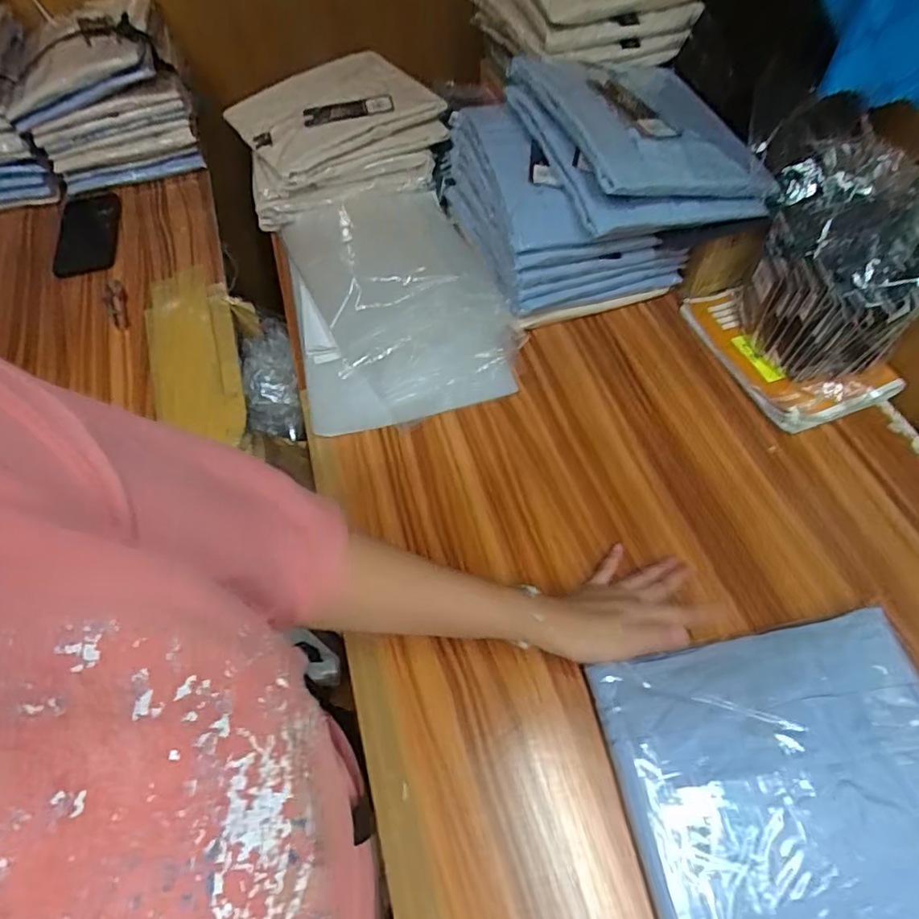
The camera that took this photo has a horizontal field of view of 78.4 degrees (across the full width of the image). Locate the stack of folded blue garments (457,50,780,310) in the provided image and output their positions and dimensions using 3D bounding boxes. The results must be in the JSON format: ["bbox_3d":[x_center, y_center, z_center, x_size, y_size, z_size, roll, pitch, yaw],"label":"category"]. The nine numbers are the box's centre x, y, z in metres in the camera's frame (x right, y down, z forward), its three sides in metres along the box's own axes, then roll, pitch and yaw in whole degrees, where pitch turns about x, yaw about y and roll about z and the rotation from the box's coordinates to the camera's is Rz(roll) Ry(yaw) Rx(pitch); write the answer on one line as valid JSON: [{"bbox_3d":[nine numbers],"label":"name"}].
[{"bbox_3d":[0.154,-0.337,0.668,0.289,0.170,0.278,-11,58,-4],"label":"stack of folded blue garments"}]

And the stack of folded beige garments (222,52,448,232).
[{"bbox_3d":[-0.178,-0.475,0.816,0.282,0.095,0.231,-19,58,-9],"label":"stack of folded beige garments"}]

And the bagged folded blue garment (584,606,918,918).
[{"bbox_3d":[0.242,0.229,0.403,0.244,0.028,0.203,-10,58,-3],"label":"bagged folded blue garment"}]

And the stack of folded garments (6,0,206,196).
[{"bbox_3d":[-0.549,-0.575,0.886,0.229,0.165,0.255,-17,58,-8],"label":"stack of folded garments"}]

